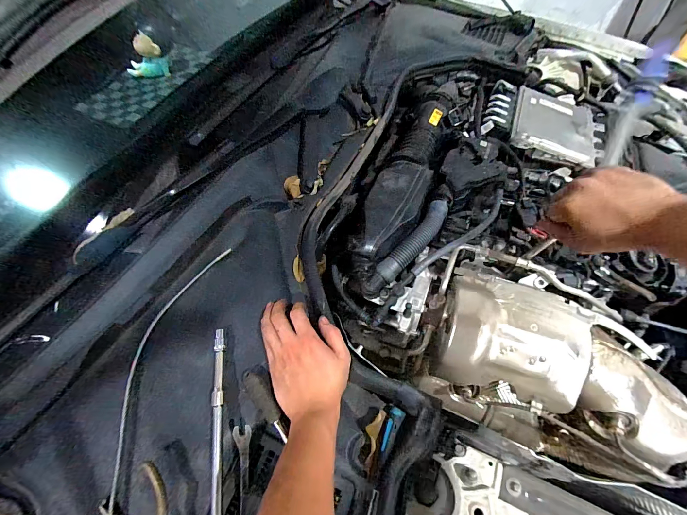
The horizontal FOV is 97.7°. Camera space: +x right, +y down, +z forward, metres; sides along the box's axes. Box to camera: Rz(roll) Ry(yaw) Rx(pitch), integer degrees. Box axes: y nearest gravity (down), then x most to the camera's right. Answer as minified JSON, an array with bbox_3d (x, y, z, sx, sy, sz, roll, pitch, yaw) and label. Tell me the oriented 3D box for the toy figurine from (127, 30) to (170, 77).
[{"bbox_3d":[-0.391,-0.394,0.588,0.069,0.069,0.047,9,60,10],"label":"toy figurine"}]

